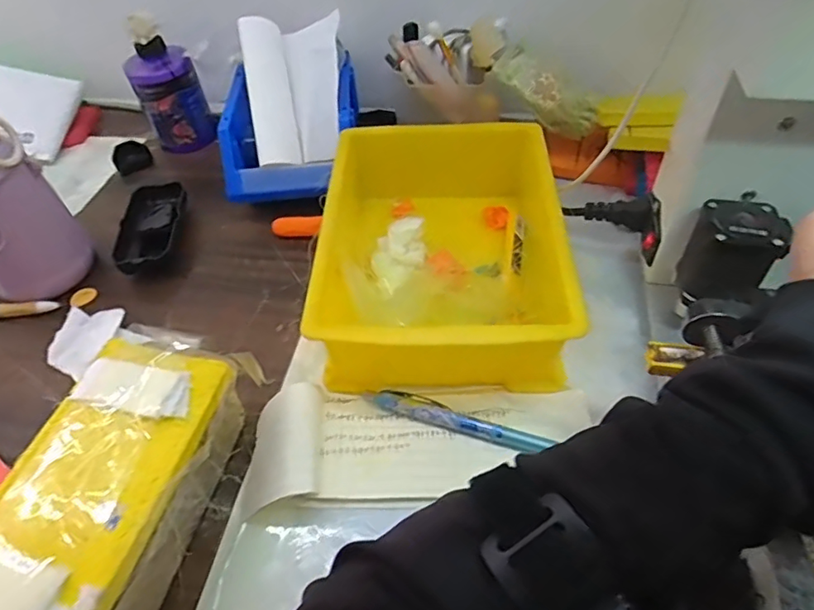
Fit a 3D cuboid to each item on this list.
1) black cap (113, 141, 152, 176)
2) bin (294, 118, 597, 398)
[{"bbox_3d":[-0.307,-0.167,0.614,0.038,0.024,0.038,-2,49,3],"label":"black cap"},{"bbox_3d":[0.028,-0.043,0.441,0.177,0.082,0.236,-1,49,4],"label":"bin"}]

